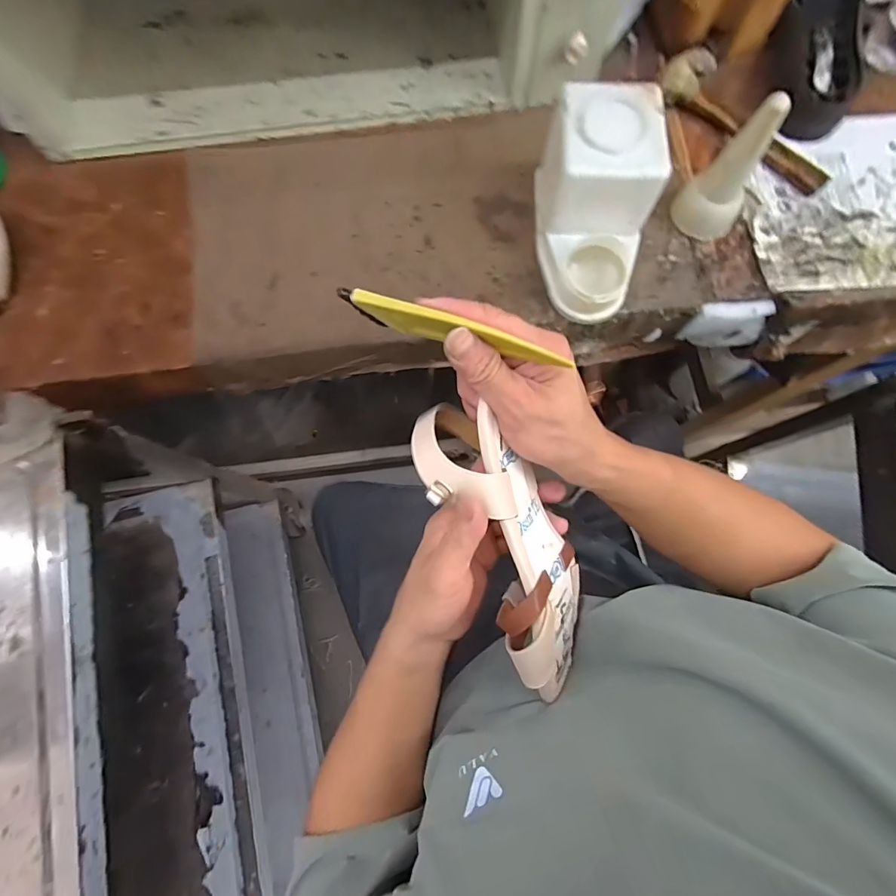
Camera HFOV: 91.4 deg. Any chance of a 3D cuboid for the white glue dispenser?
[{"bbox_3d":[0.153,-0.252,0.452,0.104,0.112,0.200,1,75,0],"label":"white glue dispenser"}]

